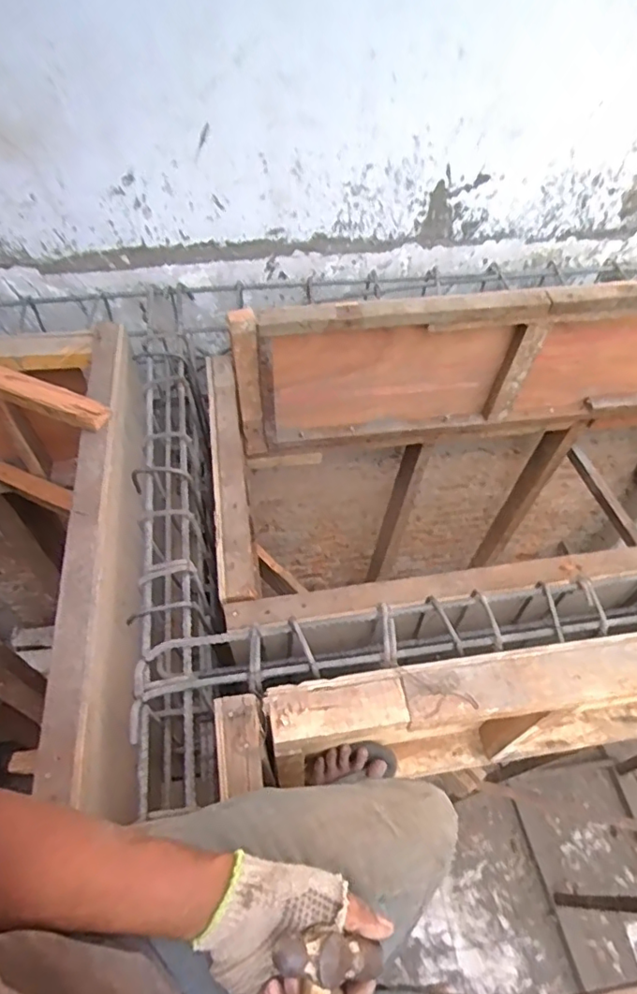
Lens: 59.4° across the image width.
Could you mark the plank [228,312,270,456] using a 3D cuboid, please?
[{"bbox_3d":[-0.154,-0.235,1.270,0.057,0.433,0.032,-4,54,-5],"label":"plank"}]

